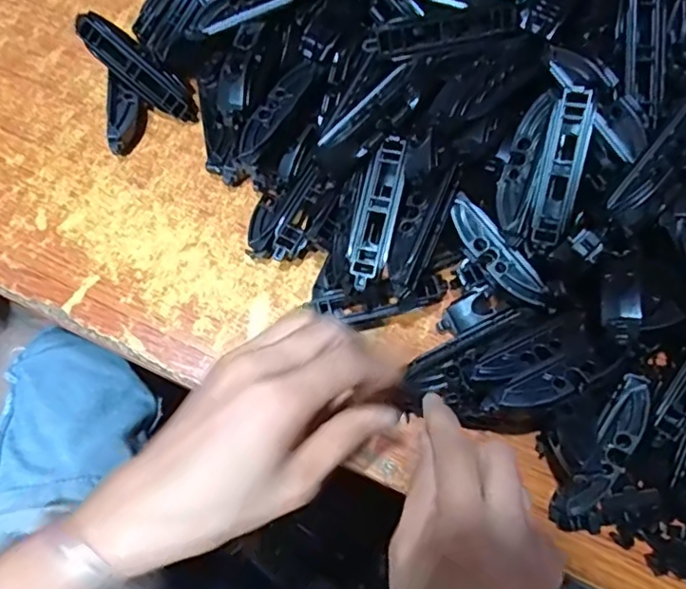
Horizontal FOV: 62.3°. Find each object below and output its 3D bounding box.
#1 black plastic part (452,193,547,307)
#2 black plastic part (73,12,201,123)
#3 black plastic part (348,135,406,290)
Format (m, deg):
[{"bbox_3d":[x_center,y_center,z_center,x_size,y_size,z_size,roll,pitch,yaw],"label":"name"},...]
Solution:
[{"bbox_3d":[0.080,-0.022,0.301,0.019,0.010,0.070,-31,75,-11],"label":"black plastic part"},{"bbox_3d":[-0.124,-0.137,0.348,0.081,0.015,0.021,39,73,-18],"label":"black plastic part"},{"bbox_3d":[0.017,-0.042,0.288,0.020,0.009,0.077,13,85,3],"label":"black plastic part"}]

